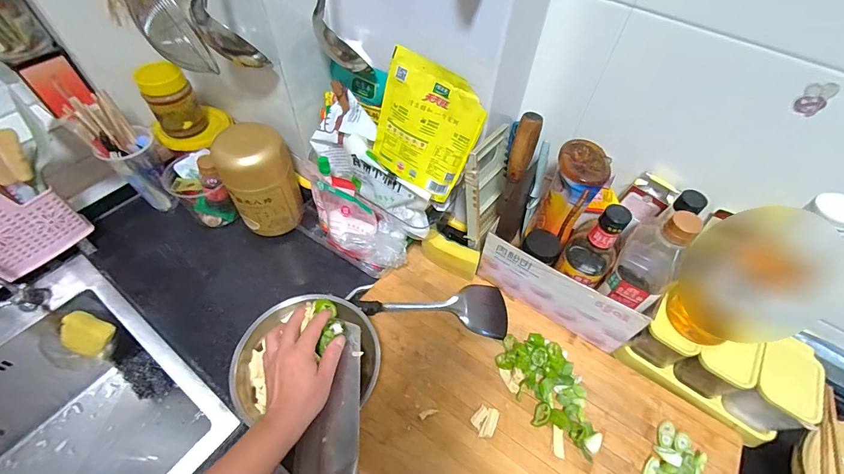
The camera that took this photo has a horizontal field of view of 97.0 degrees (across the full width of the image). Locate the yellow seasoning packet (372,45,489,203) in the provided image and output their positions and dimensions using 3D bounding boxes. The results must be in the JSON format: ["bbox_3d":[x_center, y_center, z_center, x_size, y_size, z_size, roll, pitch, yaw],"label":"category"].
[{"bbox_3d":[0.003,-0.144,0.510,0.138,0.169,0.019,28,40,4],"label":"yellow seasoning packet"}]

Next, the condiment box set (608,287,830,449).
[{"bbox_3d":[0.426,0.172,0.538,0.207,0.086,0.131,36,61,20],"label":"condiment box set"}]

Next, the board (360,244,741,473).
[{"bbox_3d":[0.127,0.253,0.517,0.541,0.028,0.334,31,60,17],"label":"board"}]

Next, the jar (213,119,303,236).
[{"bbox_3d":[-0.274,-0.094,0.642,0.115,0.178,0.087,-27,61,-20],"label":"jar"}]

